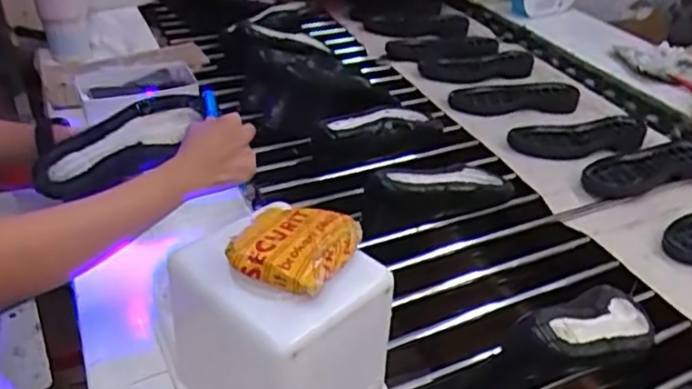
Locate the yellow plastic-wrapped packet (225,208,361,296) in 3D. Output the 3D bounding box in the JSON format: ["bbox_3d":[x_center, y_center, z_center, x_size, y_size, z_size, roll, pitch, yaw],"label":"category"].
[{"bbox_3d":[-0.041,0.040,0.519,0.082,0.022,0.086,17,36,19],"label":"yellow plastic-wrapped packet"}]

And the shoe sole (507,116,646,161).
[{"bbox_3d":[0.424,-0.100,1.153,0.273,0.027,0.115,-7,35,-15],"label":"shoe sole"}]

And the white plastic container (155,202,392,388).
[{"bbox_3d":[-0.060,0.122,0.557,0.162,0.184,0.133,25,39,29],"label":"white plastic container"}]

